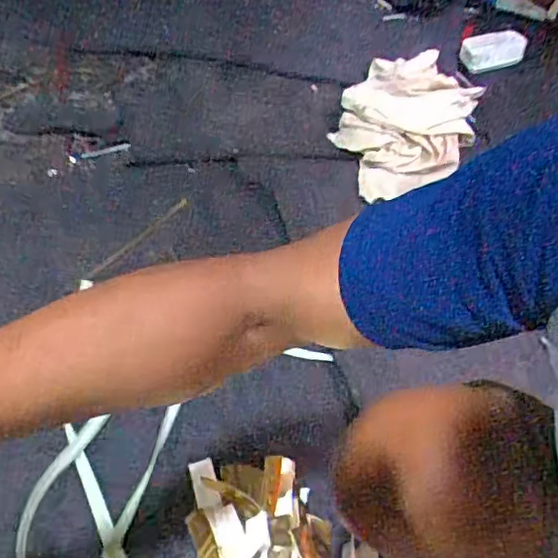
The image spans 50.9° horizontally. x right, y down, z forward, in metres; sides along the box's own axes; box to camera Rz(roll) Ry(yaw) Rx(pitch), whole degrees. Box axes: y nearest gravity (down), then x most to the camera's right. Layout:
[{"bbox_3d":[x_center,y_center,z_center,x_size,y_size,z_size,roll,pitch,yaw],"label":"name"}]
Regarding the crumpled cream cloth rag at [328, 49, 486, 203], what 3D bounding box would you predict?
[{"bbox_3d":[0.226,-0.284,1.077,0.225,0.035,0.304,40,76,4],"label":"crumpled cream cloth rag"}]

